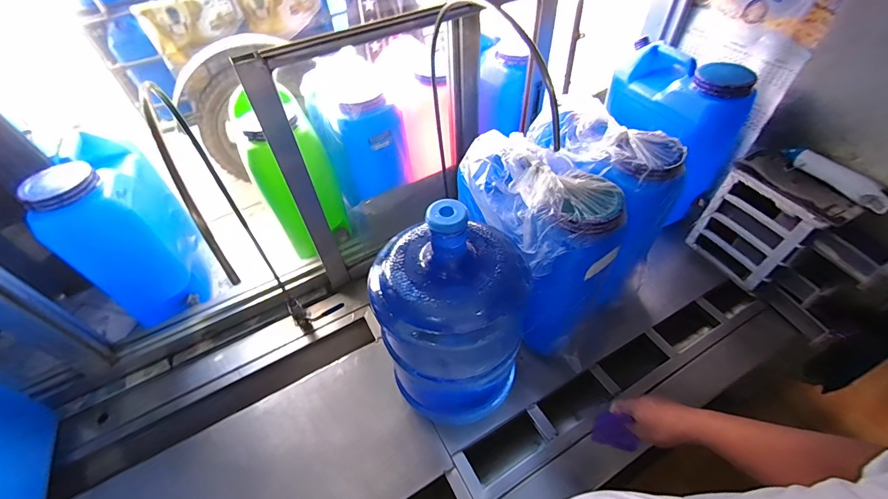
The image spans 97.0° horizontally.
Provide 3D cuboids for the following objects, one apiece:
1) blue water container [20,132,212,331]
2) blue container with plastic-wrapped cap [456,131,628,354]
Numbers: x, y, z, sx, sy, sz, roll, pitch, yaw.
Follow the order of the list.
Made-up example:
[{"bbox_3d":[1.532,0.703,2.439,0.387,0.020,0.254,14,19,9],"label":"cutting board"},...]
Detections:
[{"bbox_3d":[-0.717,-0.055,0.911,0.176,0.373,0.278,-21,52,-13],"label":"blue water container"},{"bbox_3d":[0.174,-0.022,0.804,0.196,0.359,0.310,-29,54,-19],"label":"blue container with plastic-wrapped cap"}]

